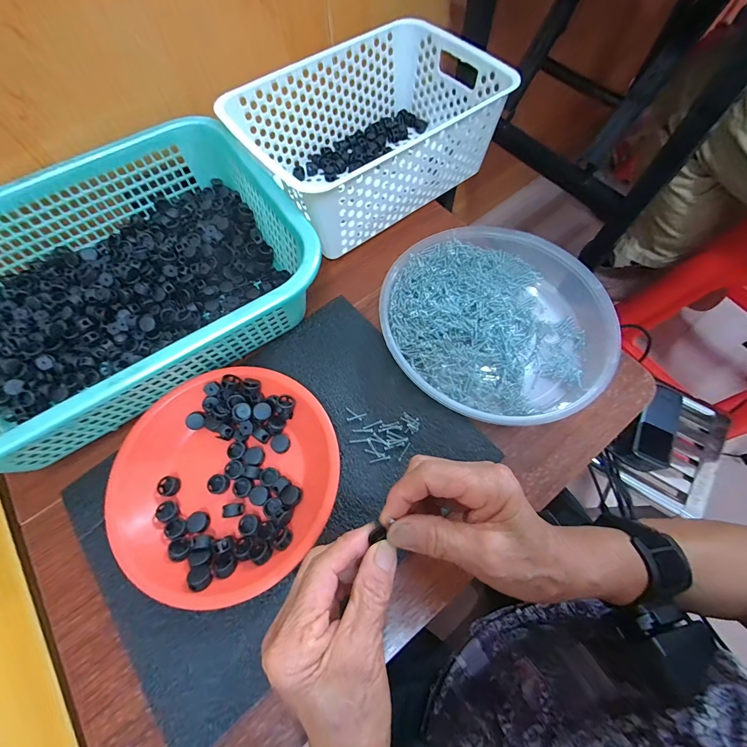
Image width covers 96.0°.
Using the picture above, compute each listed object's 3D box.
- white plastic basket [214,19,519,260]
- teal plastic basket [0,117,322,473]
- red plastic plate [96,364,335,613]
[{"bbox_3d":[-0.002,-0.309,0.437,0.289,0.106,0.206,-38,72,-13],"label":"white plastic basket"},{"bbox_3d":[-0.271,-0.093,0.356,0.377,0.097,0.289,-33,71,-11],"label":"teal plastic basket"},{"bbox_3d":[-0.130,0.088,0.303,0.189,0.026,0.188,-1,68,2],"label":"red plastic plate"}]

